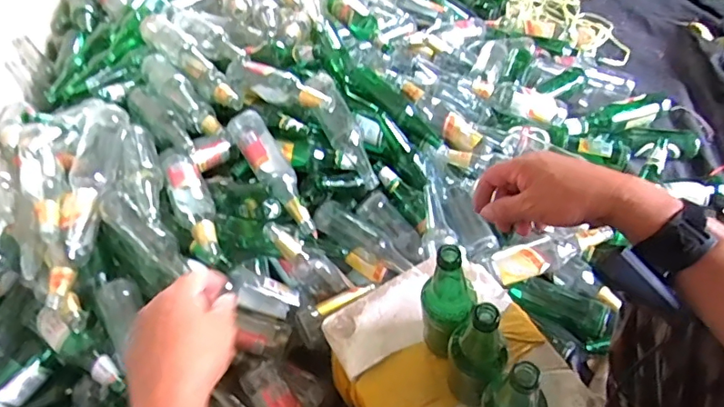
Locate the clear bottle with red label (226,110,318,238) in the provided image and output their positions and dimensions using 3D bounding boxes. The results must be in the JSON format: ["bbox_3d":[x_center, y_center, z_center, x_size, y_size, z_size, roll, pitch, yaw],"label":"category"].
[{"bbox_3d":[-0.167,-0.060,0.990,0.070,0.057,0.270,-32,87,-19],"label":"clear bottle with red label"}]

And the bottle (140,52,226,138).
[{"bbox_3d":[-0.370,-0.230,1.030,0.075,0.061,0.272,-37,59,-22],"label":"bottle"}]

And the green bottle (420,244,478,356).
[{"bbox_3d":[0.102,0.129,0.620,0.063,0.230,0.060,10,54,11],"label":"green bottle"}]

